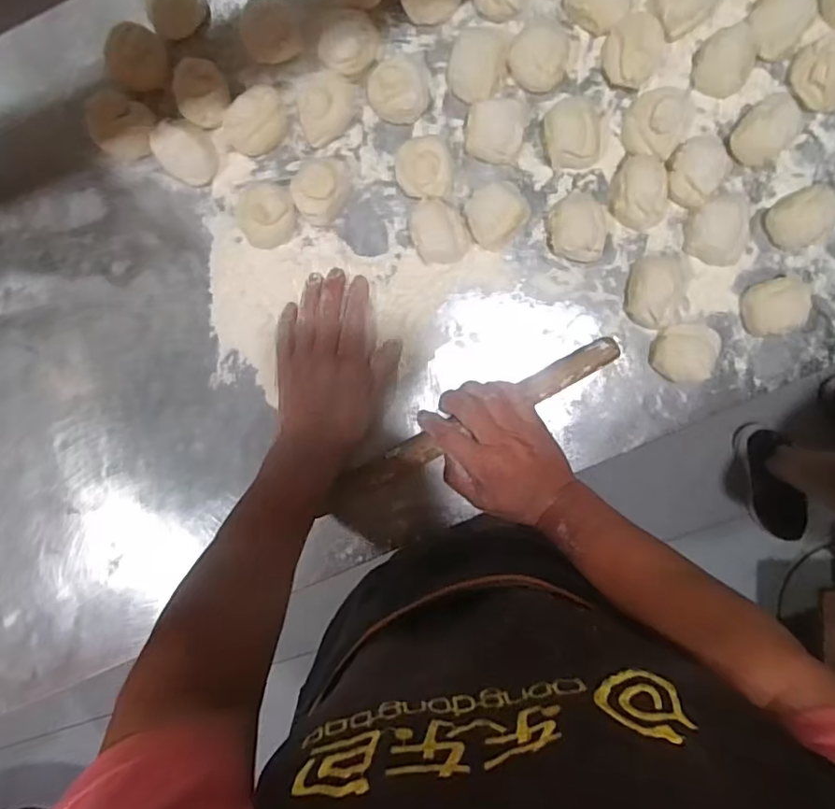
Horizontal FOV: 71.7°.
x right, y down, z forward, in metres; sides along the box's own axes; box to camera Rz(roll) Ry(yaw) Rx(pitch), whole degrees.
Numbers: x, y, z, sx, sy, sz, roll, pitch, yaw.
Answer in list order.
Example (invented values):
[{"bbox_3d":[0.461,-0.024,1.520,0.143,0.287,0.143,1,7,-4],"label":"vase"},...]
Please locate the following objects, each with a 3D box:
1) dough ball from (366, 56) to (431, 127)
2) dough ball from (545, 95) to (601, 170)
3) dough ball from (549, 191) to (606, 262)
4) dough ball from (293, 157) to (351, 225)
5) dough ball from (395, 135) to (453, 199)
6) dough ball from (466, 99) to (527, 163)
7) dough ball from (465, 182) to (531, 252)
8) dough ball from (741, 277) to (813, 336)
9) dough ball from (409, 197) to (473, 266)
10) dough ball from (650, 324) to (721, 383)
[{"bbox_3d":[-0.016,-0.278,0.512,0.054,0.027,0.050,0,94,2],"label":"dough ball"},{"bbox_3d":[0.138,-0.241,0.509,0.050,0.033,0.057,1,94,2],"label":"dough ball"},{"bbox_3d":[0.143,-0.162,0.519,0.046,0.034,0.059,12,94,1],"label":"dough ball"},{"bbox_3d":[-0.088,-0.192,0.519,0.046,0.029,0.058,17,94,1],"label":"dough ball"},{"bbox_3d":[0.006,-0.210,0.514,0.049,0.028,0.051,0,94,2],"label":"dough ball"},{"bbox_3d":[0.069,-0.241,0.511,0.047,0.032,0.045,0,94,2],"label":"dough ball"},{"bbox_3d":[0.072,-0.172,0.514,0.050,0.030,0.058,45,94,-1],"label":"dough ball"},{"bbox_3d":[0.318,-0.087,0.514,0.044,0.032,0.048,0,94,2],"label":"dough ball"},{"bbox_3d":[0.019,-0.153,0.512,0.047,0.028,0.057,-28,92,3],"label":"dough ball"},{"bbox_3d":[0.243,-0.046,0.518,0.052,0.037,0.050,0,94,2],"label":"dough ball"}]

